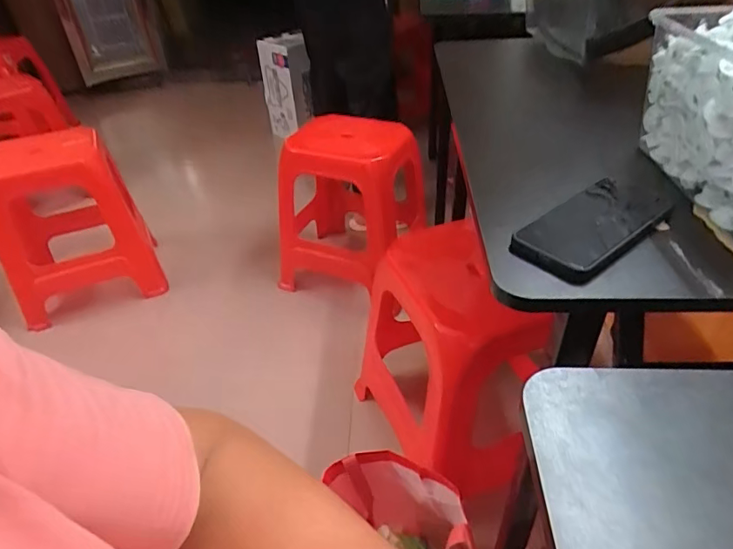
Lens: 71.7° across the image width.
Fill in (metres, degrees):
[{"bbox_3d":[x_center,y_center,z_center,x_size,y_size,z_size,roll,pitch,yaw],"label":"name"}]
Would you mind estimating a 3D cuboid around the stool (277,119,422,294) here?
[{"bbox_3d":[-0.063,-0.247,1.655,0.385,0.488,0.450,15,41,22],"label":"stool"}]

